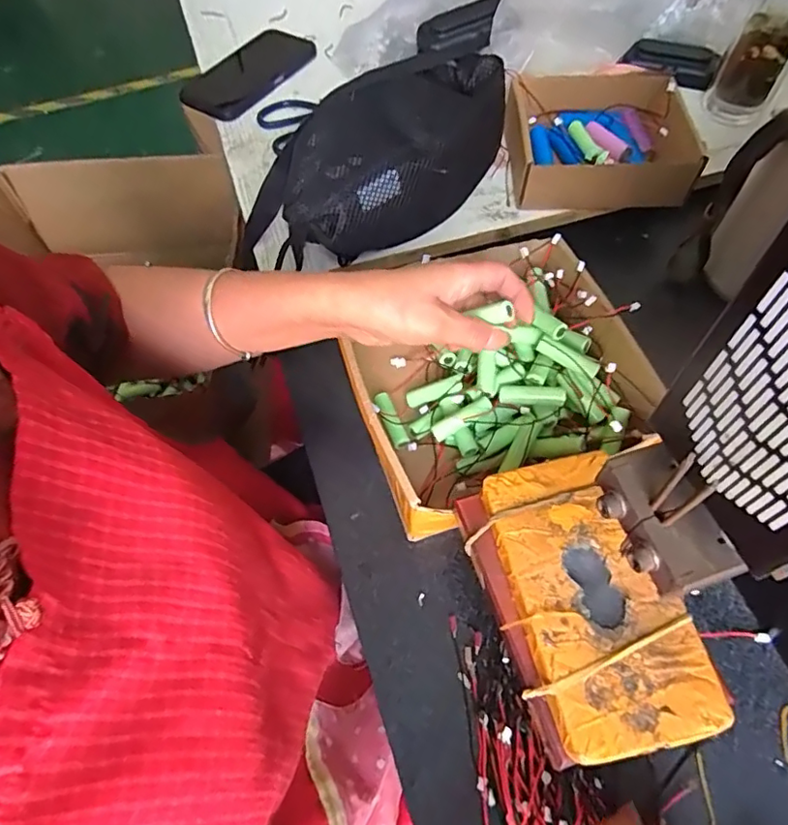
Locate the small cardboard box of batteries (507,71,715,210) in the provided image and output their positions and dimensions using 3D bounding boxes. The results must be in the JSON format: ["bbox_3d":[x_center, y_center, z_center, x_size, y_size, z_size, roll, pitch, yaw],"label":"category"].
[{"bbox_3d":[0.195,-0.266,0.542,0.164,0.058,0.145,2,61,2],"label":"small cardboard box of batteries"}]

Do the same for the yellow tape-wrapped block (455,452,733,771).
[{"bbox_3d":[0.099,0.099,0.301,0.088,0.024,0.149,-16,62,-7],"label":"yellow tape-wrapped block"}]

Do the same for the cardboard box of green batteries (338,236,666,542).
[{"bbox_3d":[0.077,-0.021,0.434,0.220,0.071,0.160,-25,63,-12],"label":"cardboard box of green batteries"}]

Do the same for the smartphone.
[{"bbox_3d":[-0.169,-0.398,0.650,0.089,0.016,0.175,22,64,13],"label":"smartphone"}]

